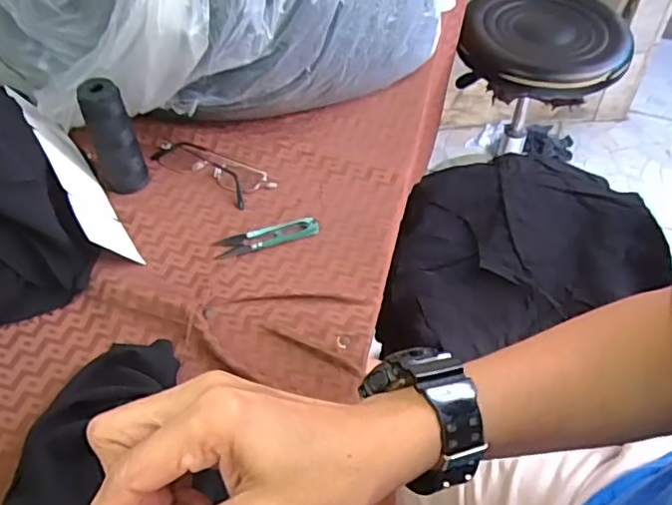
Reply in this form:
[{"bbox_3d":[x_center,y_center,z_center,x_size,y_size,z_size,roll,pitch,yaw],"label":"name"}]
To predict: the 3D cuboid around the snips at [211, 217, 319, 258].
[{"bbox_3d":[-0.065,-0.016,0.557,0.100,0.006,0.024,-15,53,-11],"label":"snips"}]

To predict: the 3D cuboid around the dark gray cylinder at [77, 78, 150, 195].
[{"bbox_3d":[-0.215,-0.108,0.560,0.043,0.111,0.031,-21,54,-15],"label":"dark gray cylinder"}]

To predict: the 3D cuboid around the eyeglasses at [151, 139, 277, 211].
[{"bbox_3d":[-0.133,-0.091,0.614,0.135,0.022,0.045,28,57,21],"label":"eyeglasses"}]

